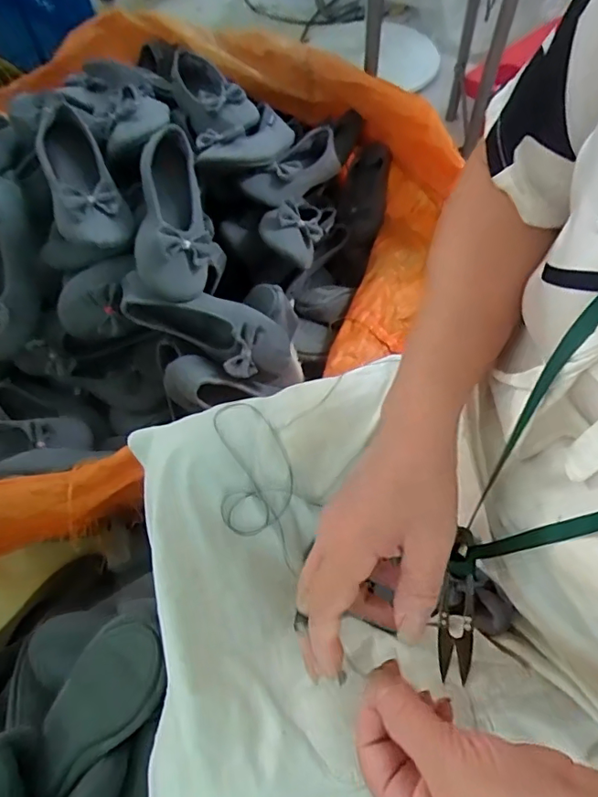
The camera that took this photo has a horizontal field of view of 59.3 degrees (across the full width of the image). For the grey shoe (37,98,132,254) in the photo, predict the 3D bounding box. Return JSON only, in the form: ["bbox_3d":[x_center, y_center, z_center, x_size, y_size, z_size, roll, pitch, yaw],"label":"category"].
[{"bbox_3d":[-0.314,-0.317,0.734,0.092,0.053,0.267,-25,63,-11],"label":"grey shoe"}]

